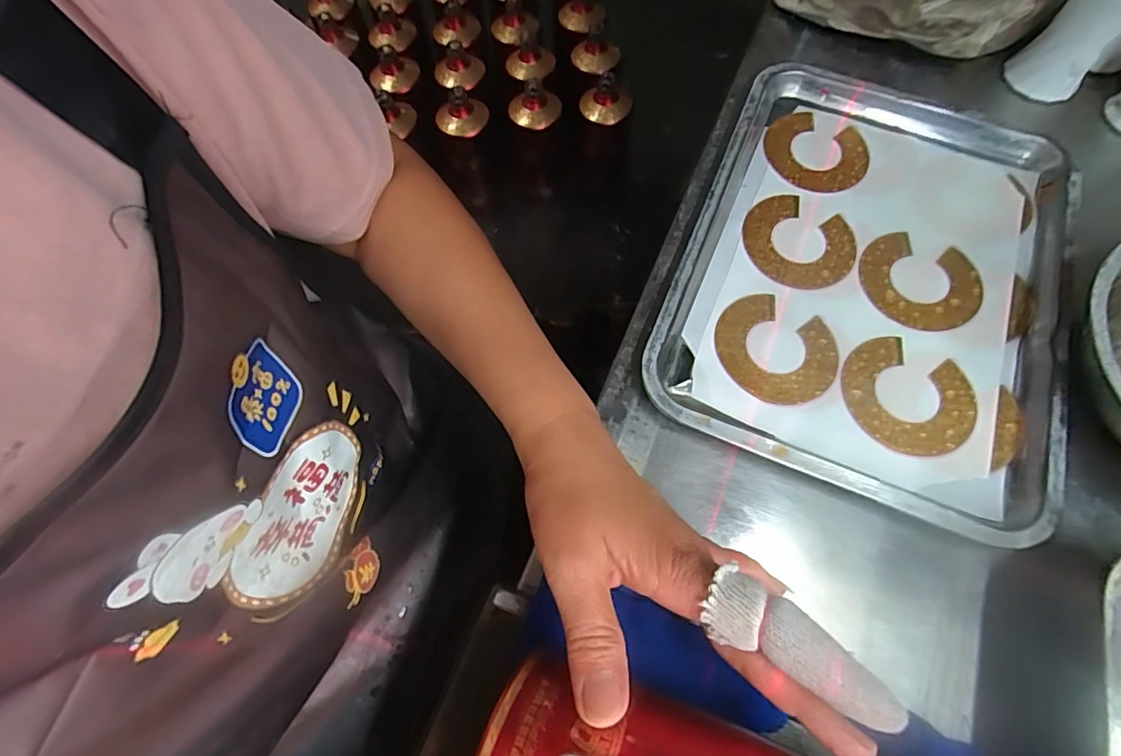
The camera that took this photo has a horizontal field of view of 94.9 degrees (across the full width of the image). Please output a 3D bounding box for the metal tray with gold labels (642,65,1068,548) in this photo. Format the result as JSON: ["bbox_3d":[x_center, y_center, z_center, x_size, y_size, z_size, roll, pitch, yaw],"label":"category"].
[{"bbox_3d":[0.228,-0.085,0.376,0.252,0.018,0.345,22,68,9],"label":"metal tray with gold labels"}]

